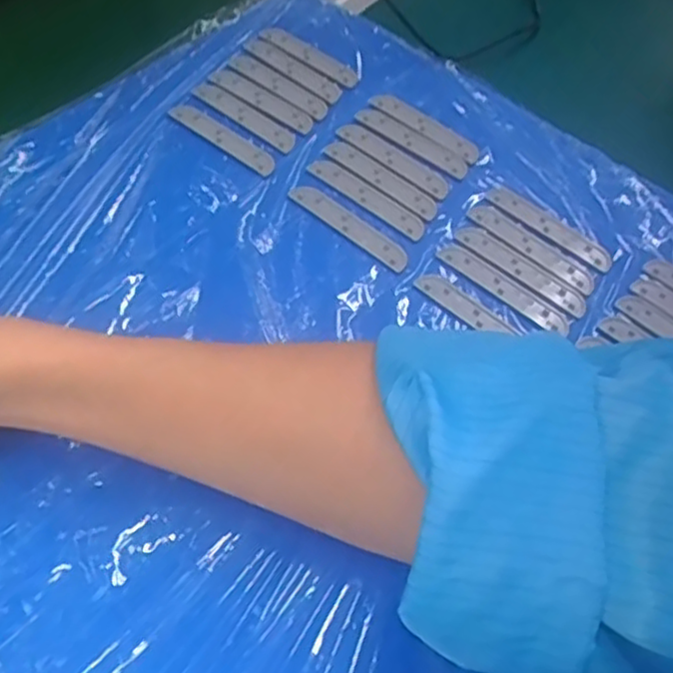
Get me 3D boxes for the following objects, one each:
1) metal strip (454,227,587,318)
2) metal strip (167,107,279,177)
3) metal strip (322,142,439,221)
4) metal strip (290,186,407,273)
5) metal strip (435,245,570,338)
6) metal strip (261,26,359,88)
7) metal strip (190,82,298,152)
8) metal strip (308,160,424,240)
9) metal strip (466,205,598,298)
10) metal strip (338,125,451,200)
[{"bbox_3d":[0.099,-0.038,0.376,0.078,0.004,0.016,36,61,18],"label":"metal strip"},{"bbox_3d":[-0.066,-0.118,0.416,0.080,0.004,0.016,36,60,18],"label":"metal strip"},{"bbox_3d":[0.026,-0.092,0.407,0.079,0.004,0.016,37,61,19],"label":"metal strip"},{"bbox_3d":[0.007,-0.061,0.386,0.079,0.004,0.015,39,61,19],"label":"metal strip"},{"bbox_3d":[0.087,-0.026,0.369,0.077,0.004,0.014,36,61,18],"label":"metal strip"},{"bbox_3d":[-0.018,-0.188,0.468,0.080,0.004,0.017,37,61,19],"label":"metal strip"},{"bbox_3d":[-0.055,-0.136,0.431,0.079,0.004,0.017,36,61,18],"label":"metal strip"},{"bbox_3d":[0.018,-0.079,0.399,0.079,0.004,0.016,36,61,18],"label":"metal strip"},{"bbox_3d":[0.108,-0.051,0.387,0.078,0.004,0.018,39,61,20],"label":"metal strip"},{"bbox_3d":[0.034,-0.107,0.418,0.080,0.004,0.018,37,61,19],"label":"metal strip"}]

